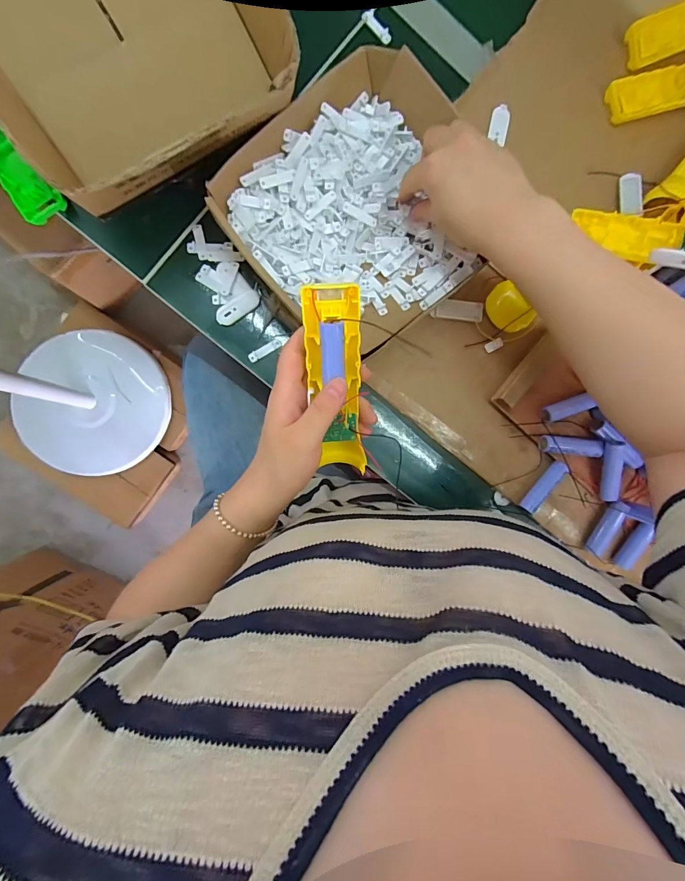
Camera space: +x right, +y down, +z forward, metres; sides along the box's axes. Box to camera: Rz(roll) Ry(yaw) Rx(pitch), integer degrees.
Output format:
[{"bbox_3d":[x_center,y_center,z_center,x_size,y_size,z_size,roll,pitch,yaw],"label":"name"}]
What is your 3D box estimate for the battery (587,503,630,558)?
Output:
[{"bbox_3d":[0.295,0.100,0.432,0.016,0.015,0.062,17,105,-7],"label":"battery"}]

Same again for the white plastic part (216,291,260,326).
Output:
[{"bbox_3d":[-0.110,-0.140,0.410,0.050,0.005,0.018,-31,95,-5],"label":"white plastic part"}]

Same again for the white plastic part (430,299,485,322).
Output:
[{"bbox_3d":[0.126,-0.143,0.424,0.055,0.007,0.021,6,91,-7],"label":"white plastic part"}]

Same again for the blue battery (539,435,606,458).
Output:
[{"bbox_3d":[0.250,0.007,0.418,0.066,0.018,0.018,6,91,-7],"label":"blue battery"}]

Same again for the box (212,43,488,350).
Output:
[{"bbox_3d":[0.015,-0.222,0.377,0.227,0.056,0.220,-37,95,-5],"label":"box"}]

